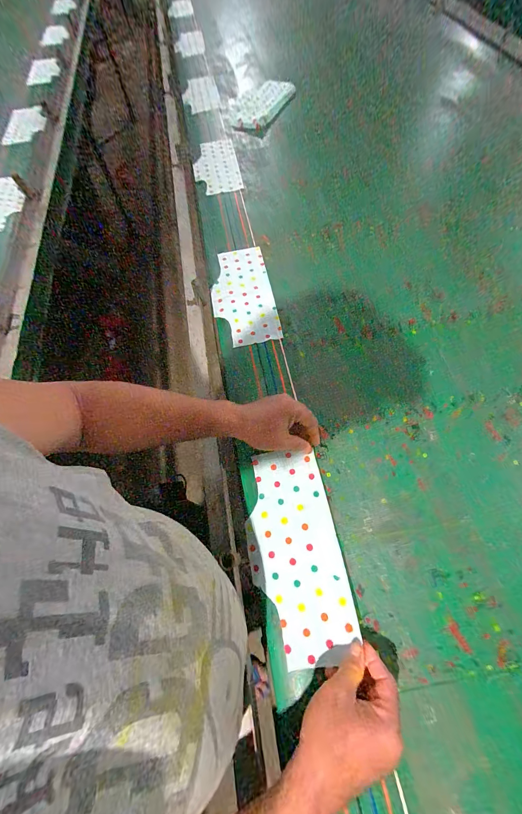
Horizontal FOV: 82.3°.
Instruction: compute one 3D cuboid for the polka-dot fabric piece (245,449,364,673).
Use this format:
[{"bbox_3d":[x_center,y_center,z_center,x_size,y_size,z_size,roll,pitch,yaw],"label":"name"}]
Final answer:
[{"bbox_3d":[0.048,0.204,0.440,0.129,0.018,0.276,-10,63,-1],"label":"polka-dot fabric piece"}]

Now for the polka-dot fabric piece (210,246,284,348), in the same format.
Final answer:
[{"bbox_3d":[-0.043,-0.250,0.659,0.128,0.010,0.269,-12,62,2],"label":"polka-dot fabric piece"}]

